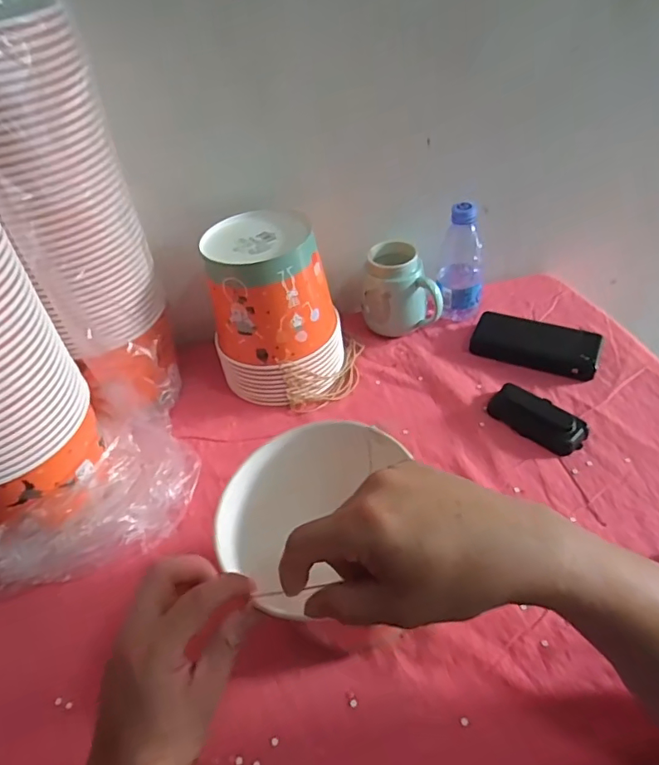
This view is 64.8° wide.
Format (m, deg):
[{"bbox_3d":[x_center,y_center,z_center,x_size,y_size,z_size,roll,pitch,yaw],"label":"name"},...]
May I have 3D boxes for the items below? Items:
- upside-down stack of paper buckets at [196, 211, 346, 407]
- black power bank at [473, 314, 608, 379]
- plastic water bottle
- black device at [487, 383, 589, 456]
[{"bbox_3d":[-0.067,-0.089,0.643,0.158,0.188,0.148,-7,45,0],"label":"upside-down stack of paper buckets"},{"bbox_3d":[0.266,-0.050,0.672,0.154,0.025,0.071,14,49,20],"label":"black power bank"},{"bbox_3d":[0.180,-0.163,0.706,0.063,0.153,0.057,7,47,14],"label":"plastic water bottle"},{"bbox_3d":[0.235,0.040,0.594,0.054,0.020,0.105,-32,50,-22],"label":"black device"}]

